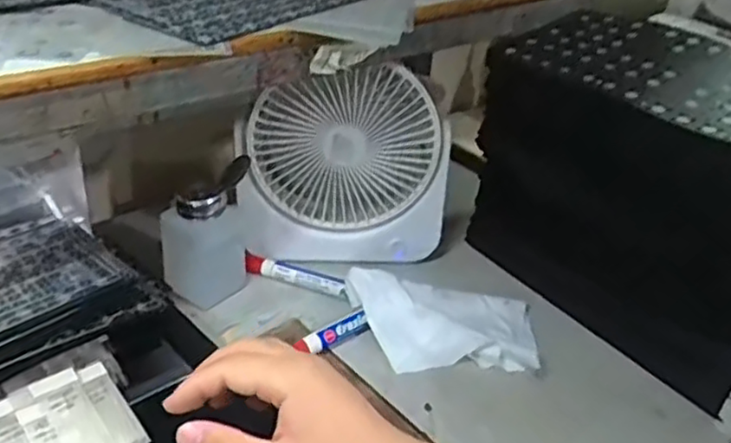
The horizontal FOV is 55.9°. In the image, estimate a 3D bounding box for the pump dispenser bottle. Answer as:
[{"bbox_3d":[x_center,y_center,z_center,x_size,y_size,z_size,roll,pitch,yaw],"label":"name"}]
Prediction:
[{"bbox_3d":[-0.138,0.008,0.591,0.071,0.116,0.067,-4,32,-14],"label":"pump dispenser bottle"}]

